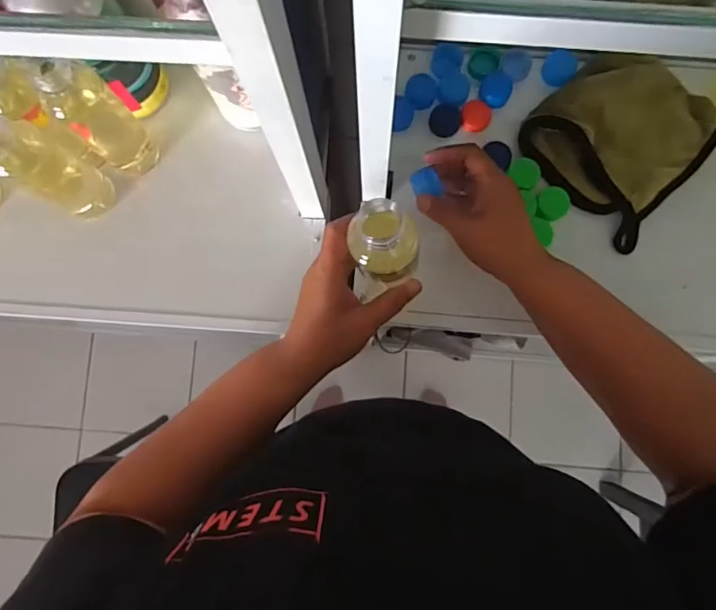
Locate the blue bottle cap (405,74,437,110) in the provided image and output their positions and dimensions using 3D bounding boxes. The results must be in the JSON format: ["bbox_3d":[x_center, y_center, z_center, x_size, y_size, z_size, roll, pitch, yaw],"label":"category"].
[{"bbox_3d":[0.064,-0.216,0.488,0.030,0.007,0.037,7,83,2],"label":"blue bottle cap"}]

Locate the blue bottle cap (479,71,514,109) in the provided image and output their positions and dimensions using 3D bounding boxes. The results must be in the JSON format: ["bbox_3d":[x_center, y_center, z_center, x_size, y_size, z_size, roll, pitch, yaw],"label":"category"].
[{"bbox_3d":[0.141,-0.219,0.488,0.030,0.008,0.037,25,84,4],"label":"blue bottle cap"}]

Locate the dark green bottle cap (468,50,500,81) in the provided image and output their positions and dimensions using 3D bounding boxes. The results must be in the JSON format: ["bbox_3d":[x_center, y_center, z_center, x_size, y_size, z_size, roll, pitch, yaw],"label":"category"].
[{"bbox_3d":[0.127,-0.245,0.489,0.028,0.009,0.025,-35,83,-3],"label":"dark green bottle cap"}]

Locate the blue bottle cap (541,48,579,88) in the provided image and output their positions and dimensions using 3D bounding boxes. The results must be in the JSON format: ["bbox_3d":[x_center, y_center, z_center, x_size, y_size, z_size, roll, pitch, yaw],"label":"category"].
[{"bbox_3d":[0.204,-0.240,0.486,0.031,0.017,0.029,0,83,1],"label":"blue bottle cap"}]

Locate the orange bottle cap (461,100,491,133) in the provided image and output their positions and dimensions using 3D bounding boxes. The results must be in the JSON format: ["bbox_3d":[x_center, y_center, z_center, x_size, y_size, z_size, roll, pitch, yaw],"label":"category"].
[{"bbox_3d":[0.120,-0.192,0.489,0.028,0.010,0.031,21,84,4],"label":"orange bottle cap"}]

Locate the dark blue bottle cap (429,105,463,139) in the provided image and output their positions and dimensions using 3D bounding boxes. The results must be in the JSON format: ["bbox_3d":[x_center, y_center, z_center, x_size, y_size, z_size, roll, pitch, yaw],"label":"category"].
[{"bbox_3d":[0.089,-0.188,0.490,0.032,0.011,0.029,6,83,2],"label":"dark blue bottle cap"}]

